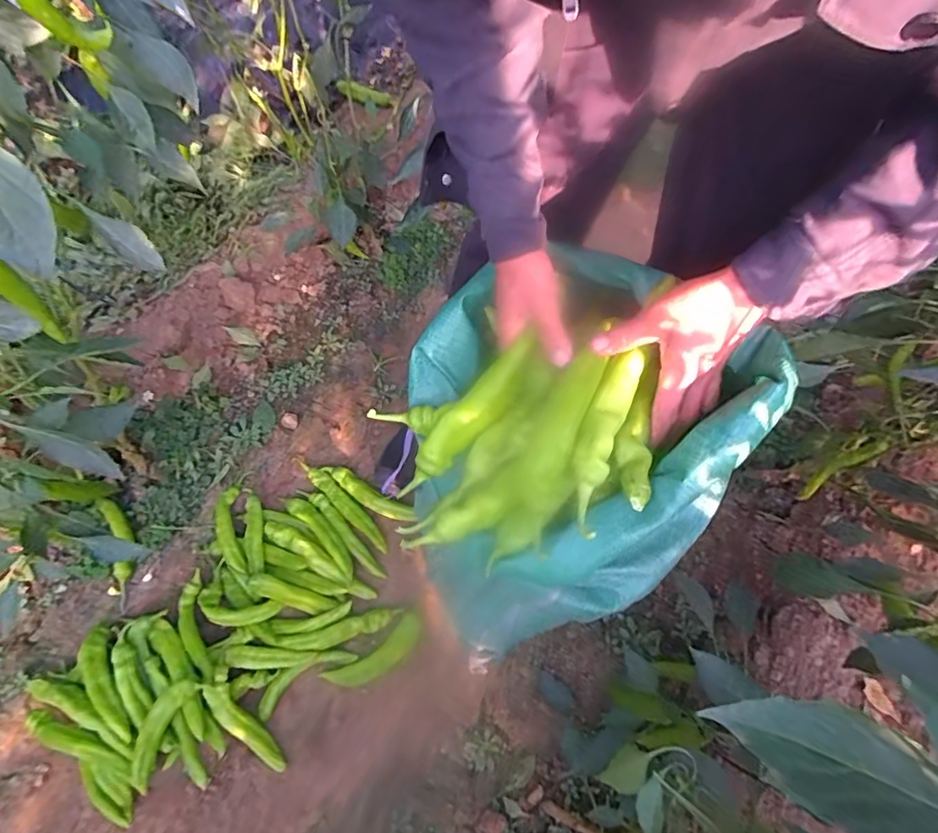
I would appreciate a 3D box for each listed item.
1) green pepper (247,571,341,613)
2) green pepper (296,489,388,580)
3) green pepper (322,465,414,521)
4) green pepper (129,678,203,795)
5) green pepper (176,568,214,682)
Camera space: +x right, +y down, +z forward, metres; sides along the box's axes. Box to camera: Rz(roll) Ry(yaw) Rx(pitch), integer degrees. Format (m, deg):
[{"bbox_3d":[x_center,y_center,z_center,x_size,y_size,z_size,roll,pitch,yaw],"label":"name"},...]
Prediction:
[{"bbox_3d":[-0.324,0.328,0.960,0.157,0.028,0.037,26,65,-17],"label":"green pepper"},{"bbox_3d":[-0.255,0.219,1.043,0.252,0.028,0.035,41,72,19],"label":"green pepper"},{"bbox_3d":[-0.208,0.160,1.080,0.212,0.033,0.044,29,69,15],"label":"green pepper"},{"bbox_3d":[-0.502,0.507,0.844,0.059,0.037,0.162,17,66,10],"label":"green pepper"},{"bbox_3d":[-0.505,0.381,0.949,0.049,0.026,0.199,-22,66,-8],"label":"green pepper"}]

